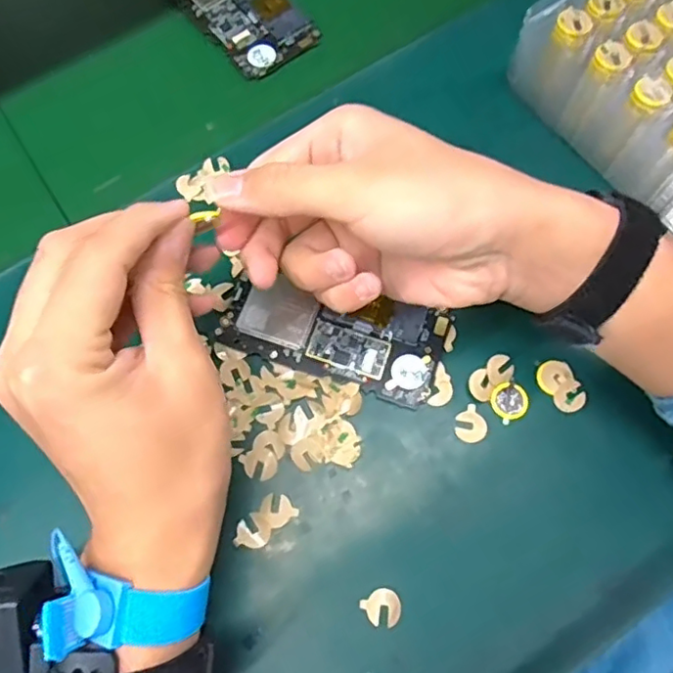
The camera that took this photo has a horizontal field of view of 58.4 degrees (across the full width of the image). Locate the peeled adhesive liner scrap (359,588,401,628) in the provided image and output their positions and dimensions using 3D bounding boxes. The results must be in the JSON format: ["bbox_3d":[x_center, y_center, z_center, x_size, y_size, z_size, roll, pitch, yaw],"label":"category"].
[{"bbox_3d":[0.024,0.136,0.301,0.018,0.004,0.018,-1,69,2],"label":"peeled adhesive liner scrap"}]

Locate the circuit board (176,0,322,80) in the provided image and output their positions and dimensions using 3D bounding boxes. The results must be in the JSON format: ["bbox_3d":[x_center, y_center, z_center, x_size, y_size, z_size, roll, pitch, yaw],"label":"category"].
[{"bbox_3d":[-0.071,-0.243,0.443,0.061,0.011,0.119,-37,72,-11],"label":"circuit board"}]

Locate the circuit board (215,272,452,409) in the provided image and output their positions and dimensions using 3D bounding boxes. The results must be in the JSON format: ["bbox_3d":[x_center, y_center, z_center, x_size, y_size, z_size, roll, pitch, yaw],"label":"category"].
[{"bbox_3d":[-0.003,0.000,0.344,0.123,0.011,0.056,12,70,6],"label":"circuit board"}]

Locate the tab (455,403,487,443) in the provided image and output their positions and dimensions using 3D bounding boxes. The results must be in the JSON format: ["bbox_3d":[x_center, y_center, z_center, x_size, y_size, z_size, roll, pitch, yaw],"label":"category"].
[{"bbox_3d":[0.073,0.049,0.330,0.018,0.004,0.018,-1,69,2],"label":"tab"}]

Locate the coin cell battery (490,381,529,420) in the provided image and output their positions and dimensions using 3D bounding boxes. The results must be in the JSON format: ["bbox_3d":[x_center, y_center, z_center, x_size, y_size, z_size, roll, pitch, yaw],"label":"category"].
[{"bbox_3d":[0.096,0.036,0.334,0.020,0.005,0.019,-27,71,-8],"label":"coin cell battery"}]

